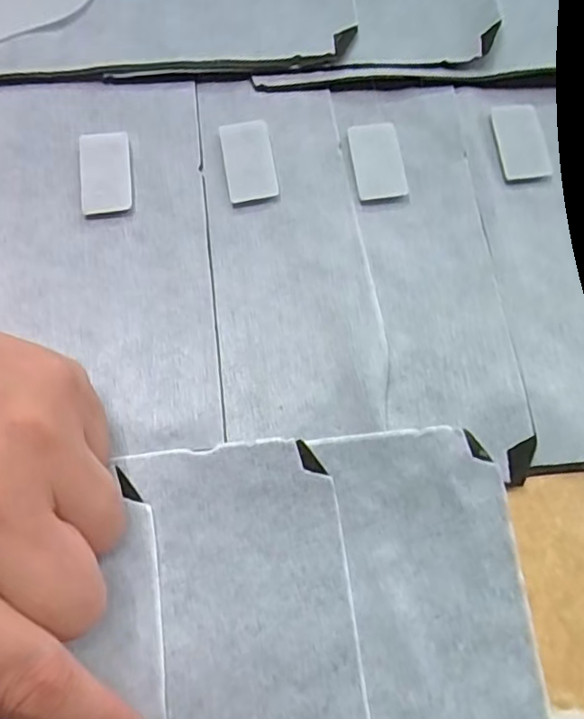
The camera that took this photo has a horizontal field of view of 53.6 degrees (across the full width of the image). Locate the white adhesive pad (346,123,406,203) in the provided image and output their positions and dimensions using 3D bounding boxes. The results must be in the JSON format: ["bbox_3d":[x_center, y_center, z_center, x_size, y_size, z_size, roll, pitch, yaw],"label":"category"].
[{"bbox_3d":[0.033,-0.078,0.224,0.019,0.004,0.034,-6,72,-4],"label":"white adhesive pad"}]

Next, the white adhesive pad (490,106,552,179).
[{"bbox_3d":[0.091,-0.088,0.231,0.019,0.004,0.034,-5,72,-4],"label":"white adhesive pad"}]

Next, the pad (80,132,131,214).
[{"bbox_3d":[-0.070,-0.070,0.218,0.019,0.005,0.034,-7,72,-5],"label":"pad"}]

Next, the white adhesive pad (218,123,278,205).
[{"bbox_3d":[-0.017,-0.077,0.222,0.018,0.004,0.033,-9,72,-5],"label":"white adhesive pad"}]

